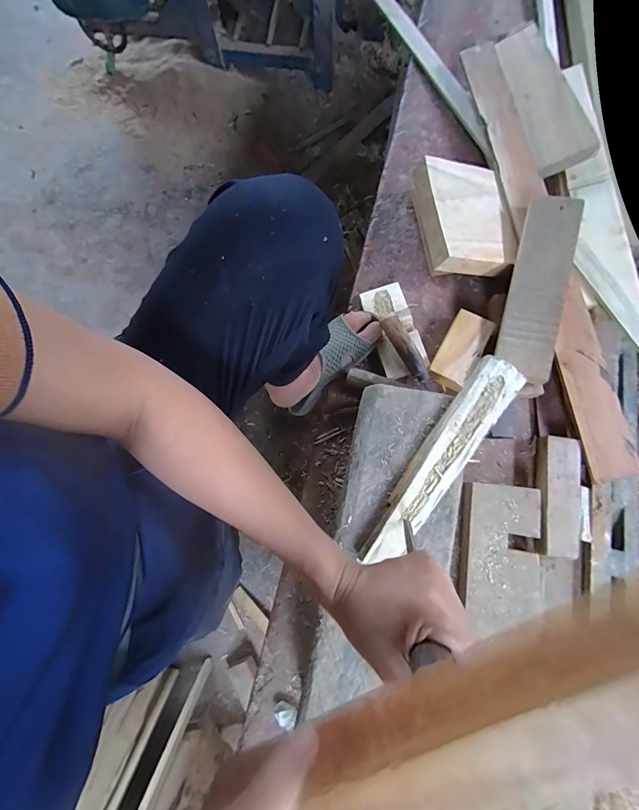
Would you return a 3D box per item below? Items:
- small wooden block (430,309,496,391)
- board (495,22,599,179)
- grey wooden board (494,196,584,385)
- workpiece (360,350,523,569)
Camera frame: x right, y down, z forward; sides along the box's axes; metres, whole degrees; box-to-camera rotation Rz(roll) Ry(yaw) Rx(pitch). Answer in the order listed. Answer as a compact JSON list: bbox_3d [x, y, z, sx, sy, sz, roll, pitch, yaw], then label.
[{"bbox_3d":[0.244,-0.092,0.613,0.068,0.022,0.137,28,80,7],"label":"small wooden block"},{"bbox_3d":[0.441,-0.616,0.714,0.098,0.017,0.346,-14,75,19],"label":"board"},{"bbox_3d":[0.361,-0.199,0.594,0.079,0.015,0.317,13,83,22],"label":"grey wooden board"},{"bbox_3d":[0.158,0.069,0.458,0.056,0.021,0.299,35,81,8],"label":"workpiece"}]

